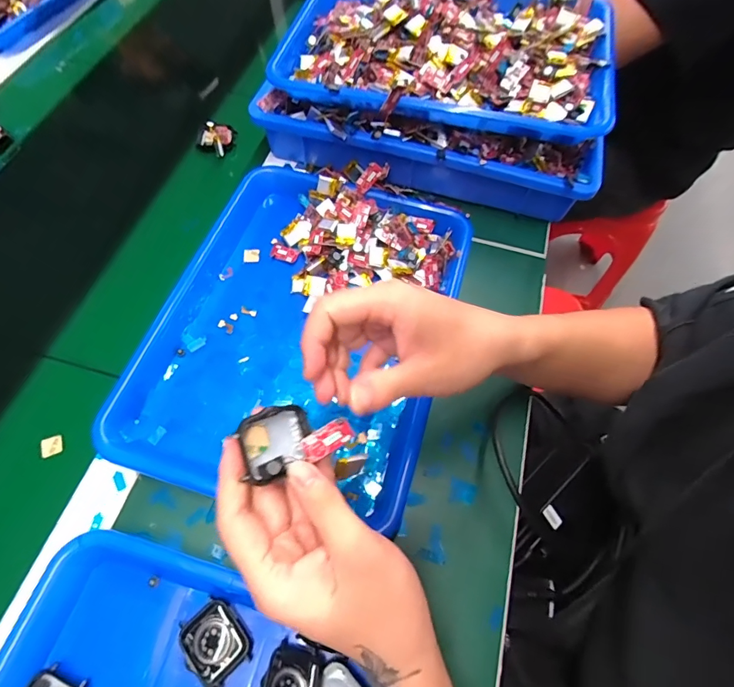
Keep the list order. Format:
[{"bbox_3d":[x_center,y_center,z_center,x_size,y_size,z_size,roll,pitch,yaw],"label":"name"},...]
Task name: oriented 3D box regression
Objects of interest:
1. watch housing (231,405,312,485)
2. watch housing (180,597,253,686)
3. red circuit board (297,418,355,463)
[{"bbox_3d":[-0.051,0.054,0.237,0.041,0.012,0.035,-7,85,-38],"label":"watch housing"},{"bbox_3d":[-0.102,0.199,0.281,0.037,0.007,0.044,-37,70,-18],"label":"watch housing"},{"bbox_3d":[-0.024,0.057,0.246,0.032,0.005,0.015,-28,68,-15],"label":"red circuit board"}]

